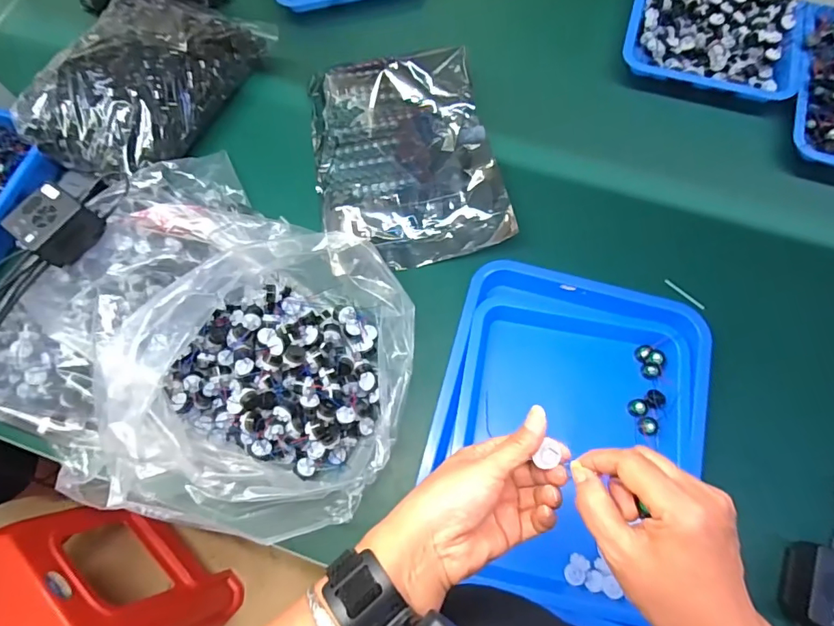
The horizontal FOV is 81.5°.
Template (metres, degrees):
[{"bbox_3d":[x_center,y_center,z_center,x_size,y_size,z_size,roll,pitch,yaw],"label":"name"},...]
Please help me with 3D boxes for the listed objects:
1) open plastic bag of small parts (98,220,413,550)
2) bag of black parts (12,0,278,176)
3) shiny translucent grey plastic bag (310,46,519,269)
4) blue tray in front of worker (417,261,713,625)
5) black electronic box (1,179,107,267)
[{"bbox_3d":[-0.152,0.049,0.525,0.284,0.161,0.348,1,70,2],"label":"open plastic bag of small parts"},{"bbox_3d":[-0.397,-0.353,0.713,0.215,0.091,0.345,23,73,9],"label":"bag of black parts"},{"bbox_3d":[-0.019,-0.233,0.692,0.251,0.043,0.339,-10,75,-2],"label":"shiny translucent grey plastic bag"},{"bbox_3d":[0.173,0.130,0.568,0.297,0.047,0.377,15,71,6],"label":"blue tray in front of worker"},{"bbox_3d":[-0.432,-0.106,0.578,0.076,0.043,0.076,33,74,12],"label":"black electronic box"}]

